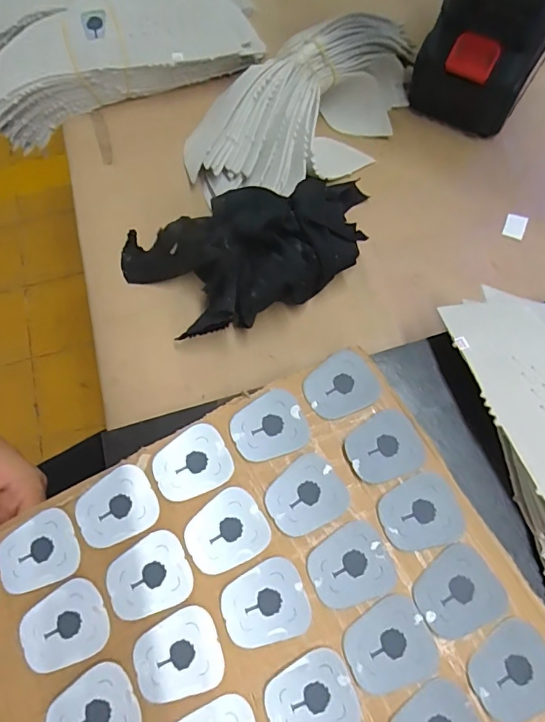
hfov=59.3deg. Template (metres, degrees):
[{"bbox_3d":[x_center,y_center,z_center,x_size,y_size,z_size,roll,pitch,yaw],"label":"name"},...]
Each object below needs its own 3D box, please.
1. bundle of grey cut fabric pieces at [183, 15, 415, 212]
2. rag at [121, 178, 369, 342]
[{"bbox_3d":[0.027,-0.174,0.336,0.185,0.053,0.096,-20,69,-5],"label":"bundle of grey cut fabric pieces"},{"bbox_3d":[-0.014,-0.072,0.295,0.166,0.057,0.094,-11,68,-2],"label":"rag"}]

